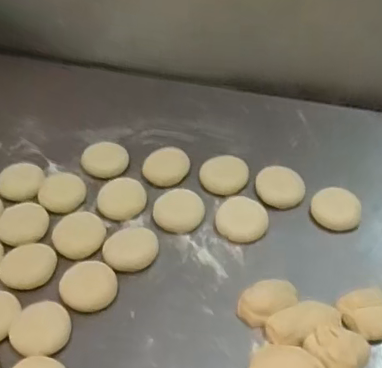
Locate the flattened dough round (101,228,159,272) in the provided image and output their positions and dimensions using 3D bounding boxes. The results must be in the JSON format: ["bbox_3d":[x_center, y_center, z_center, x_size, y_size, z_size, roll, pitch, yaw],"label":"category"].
[{"bbox_3d":[-0.075,0.080,0.706,0.065,0.009,0.064,-2,45,2],"label":"flattened dough round"}]

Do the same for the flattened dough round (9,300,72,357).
[{"bbox_3d":[-0.167,0.162,0.631,0.062,0.011,0.064,-2,45,2],"label":"flattened dough round"}]

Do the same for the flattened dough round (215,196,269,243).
[{"bbox_3d":[0.067,0.046,0.734,0.065,0.019,0.066,-2,45,2],"label":"flattened dough round"}]

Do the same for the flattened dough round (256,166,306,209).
[{"bbox_3d":[0.122,0.004,0.767,0.065,0.017,0.063,3,45,6],"label":"flattened dough round"}]

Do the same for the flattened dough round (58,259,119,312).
[{"bbox_3d":[-0.122,0.121,0.671,0.064,0.009,0.068,-2,45,2],"label":"flattened dough round"}]

